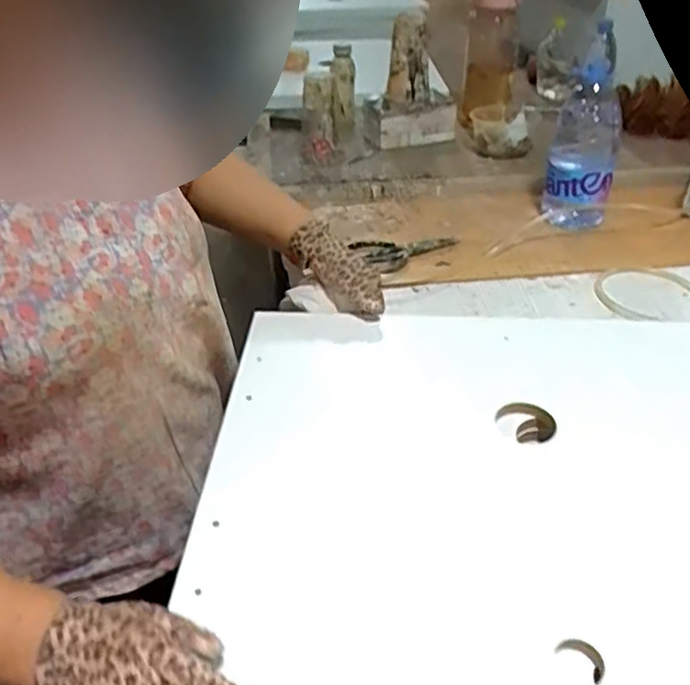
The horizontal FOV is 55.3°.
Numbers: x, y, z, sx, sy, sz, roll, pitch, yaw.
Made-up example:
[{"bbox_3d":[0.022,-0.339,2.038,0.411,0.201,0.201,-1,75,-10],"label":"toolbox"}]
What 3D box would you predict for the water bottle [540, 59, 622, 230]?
[{"bbox_3d":[0.389,-0.313,1.058,0.107,0.230,0.127,10,39,14],"label":"water bottle"}]

